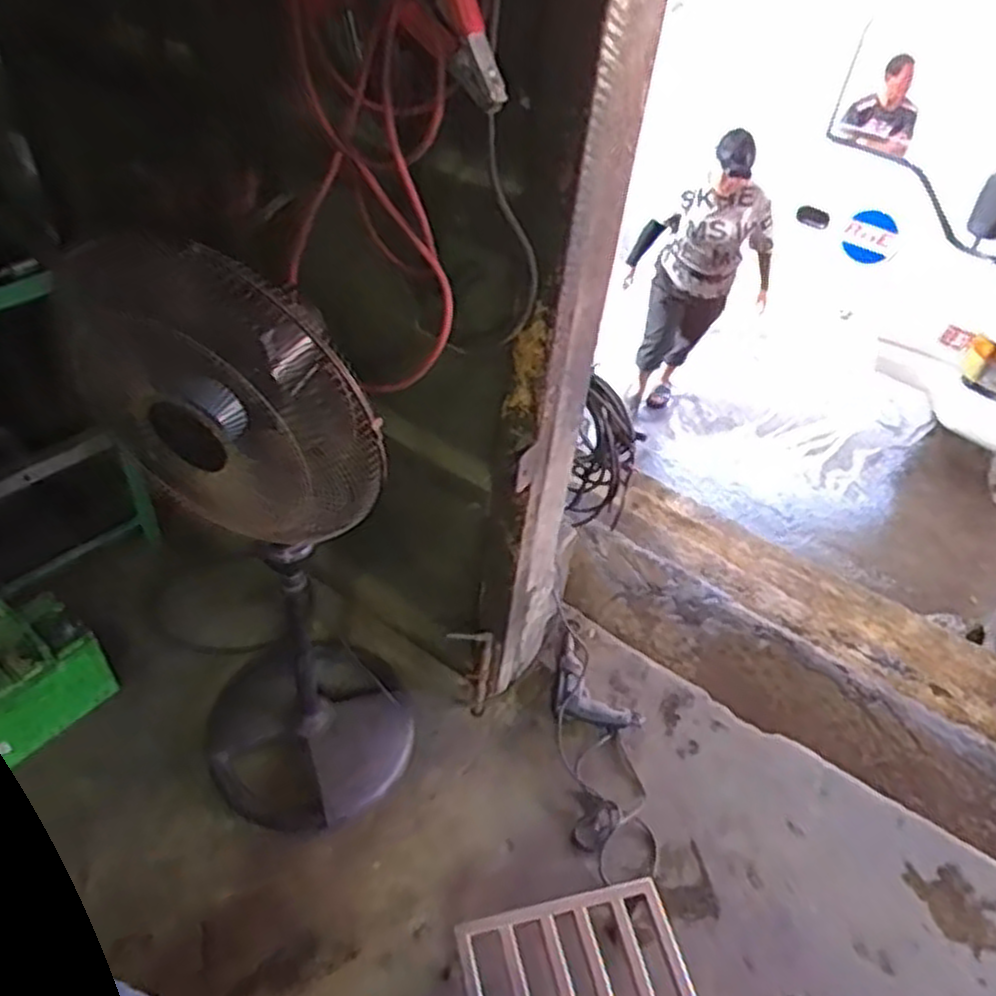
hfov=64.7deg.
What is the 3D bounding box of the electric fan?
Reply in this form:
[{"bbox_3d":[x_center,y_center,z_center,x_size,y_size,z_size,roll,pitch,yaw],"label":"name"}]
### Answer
[{"bbox_3d":[-0.332,0.104,1.243,0.386,1.159,0.400,1,45,-7],"label":"electric fan"}]

